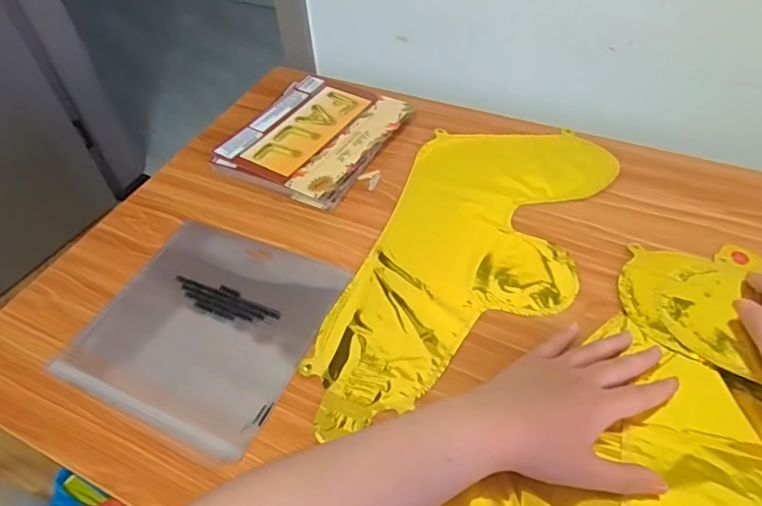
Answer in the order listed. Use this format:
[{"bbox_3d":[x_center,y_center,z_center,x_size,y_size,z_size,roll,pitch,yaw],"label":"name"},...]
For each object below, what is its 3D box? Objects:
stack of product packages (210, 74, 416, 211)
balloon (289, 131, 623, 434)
[{"bbox_3d":[-0.078,-0.140,0.629,0.160,0.024,0.192,21,54,21],"label":"stack of product packages"},{"bbox_3d":[0.085,0.003,0.498,0.193,0.019,0.386,17,53,18],"label":"balloon"}]

